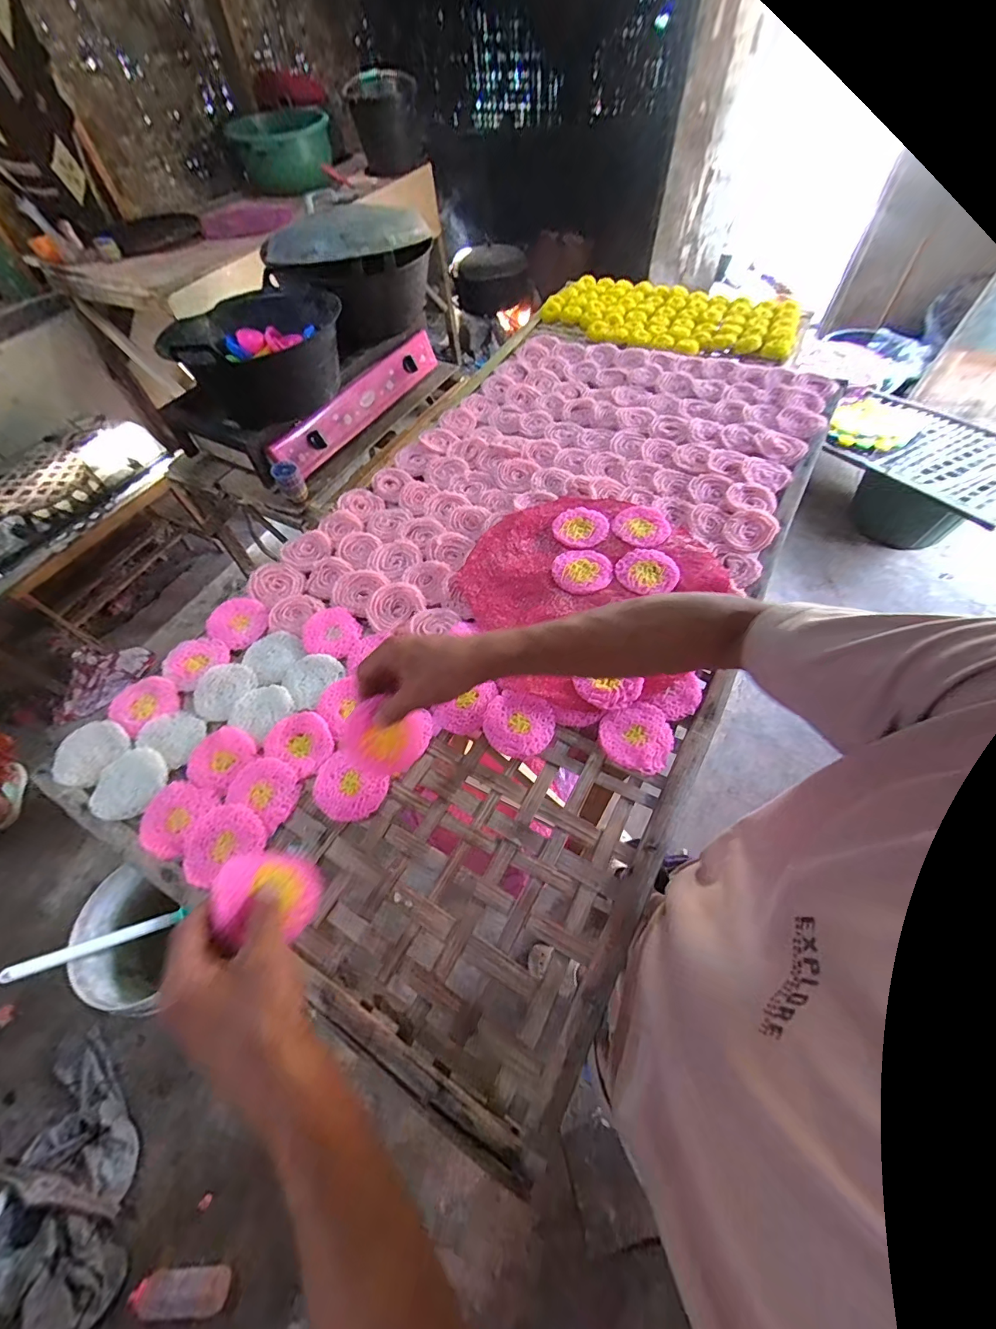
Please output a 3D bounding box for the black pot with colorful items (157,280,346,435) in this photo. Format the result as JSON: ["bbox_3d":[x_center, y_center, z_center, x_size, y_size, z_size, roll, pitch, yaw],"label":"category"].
[{"bbox_3d":[-0.542,-0.719,1.032,0.334,0.179,0.266,-30,62,-15],"label":"black pot with colorful items"}]

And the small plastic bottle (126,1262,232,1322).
[{"bbox_3d":[-0.670,1.309,0.924,0.189,0.062,0.053,-3,59,1],"label":"small plastic bottle"}]

